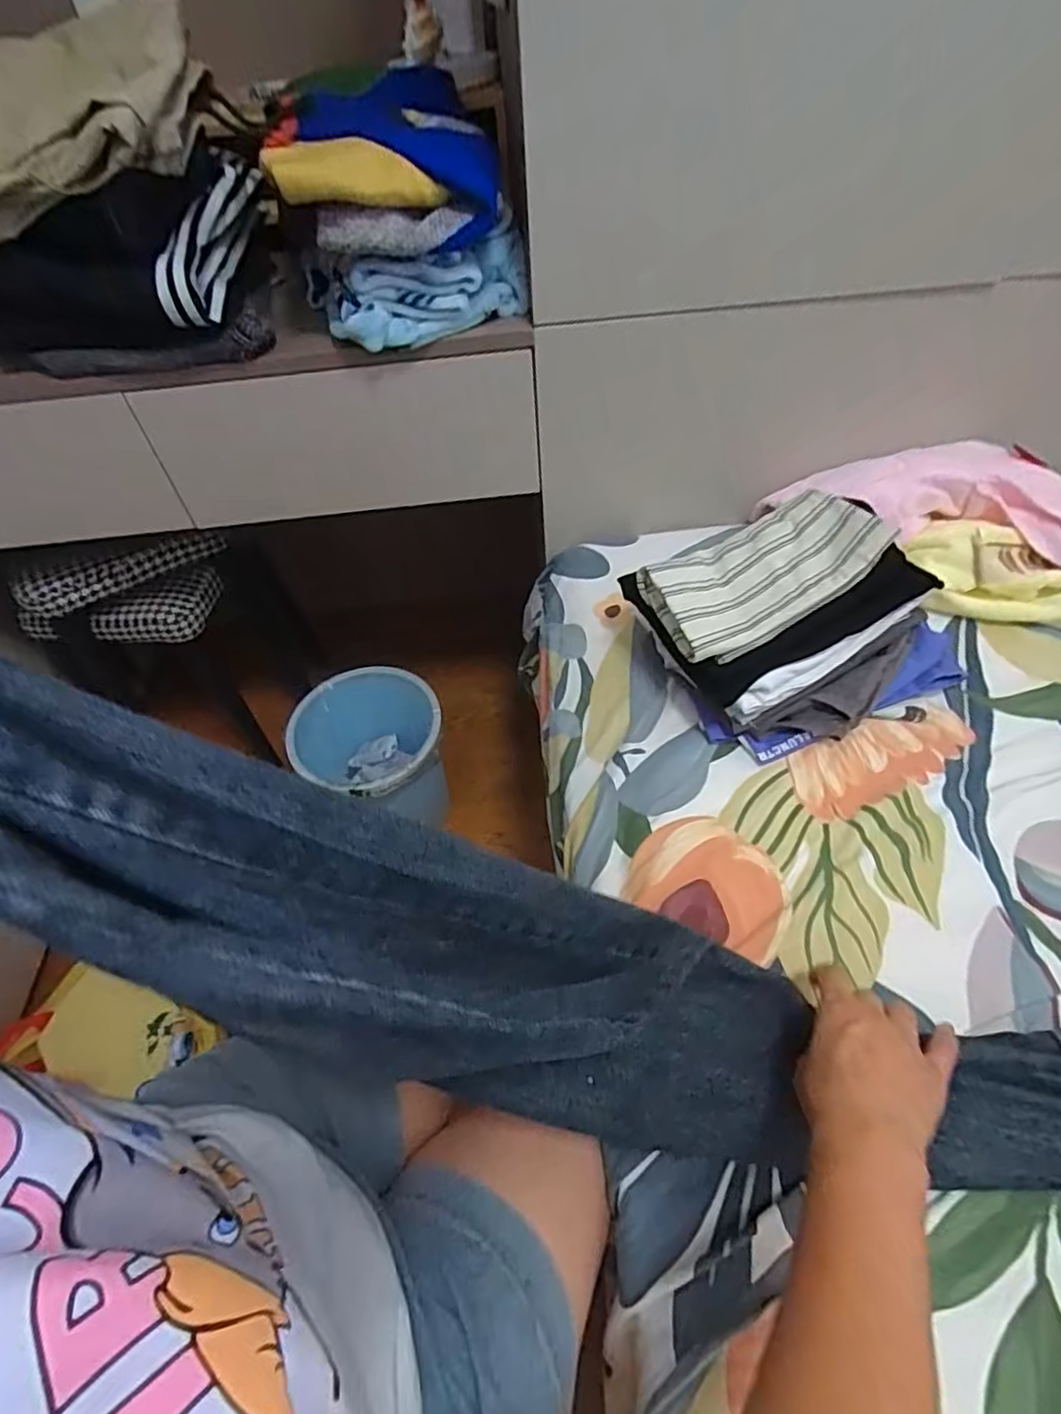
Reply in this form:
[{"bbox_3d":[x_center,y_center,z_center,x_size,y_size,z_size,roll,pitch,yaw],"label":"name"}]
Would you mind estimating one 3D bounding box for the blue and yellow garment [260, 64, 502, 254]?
[{"bbox_3d":[-0.153,-0.580,0.680,0.225,0.085,0.321,-7,51,-1],"label":"blue and yellow garment"}]

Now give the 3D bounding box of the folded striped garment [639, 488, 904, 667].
[{"bbox_3d":[0.222,-0.137,0.635,0.222,0.052,0.128,-24,53,-14],"label":"folded striped garment"}]

